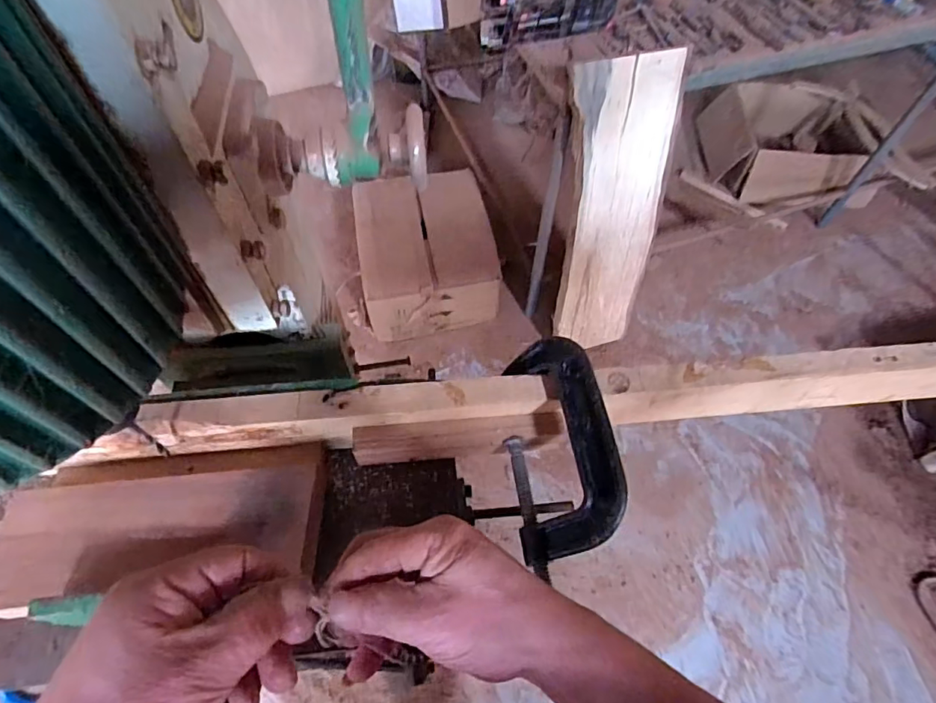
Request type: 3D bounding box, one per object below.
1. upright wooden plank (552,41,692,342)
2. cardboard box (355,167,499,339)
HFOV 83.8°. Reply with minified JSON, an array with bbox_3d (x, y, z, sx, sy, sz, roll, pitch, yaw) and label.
[{"bbox_3d":[0.362,-0.309,1.315,0.258,0.793,0.032,-15,48,-9],"label":"upright wooden plank"},{"bbox_3d":[-0.136,-0.317,1.660,0.404,0.234,0.493,-9,60,-7],"label":"cardboard box"}]

